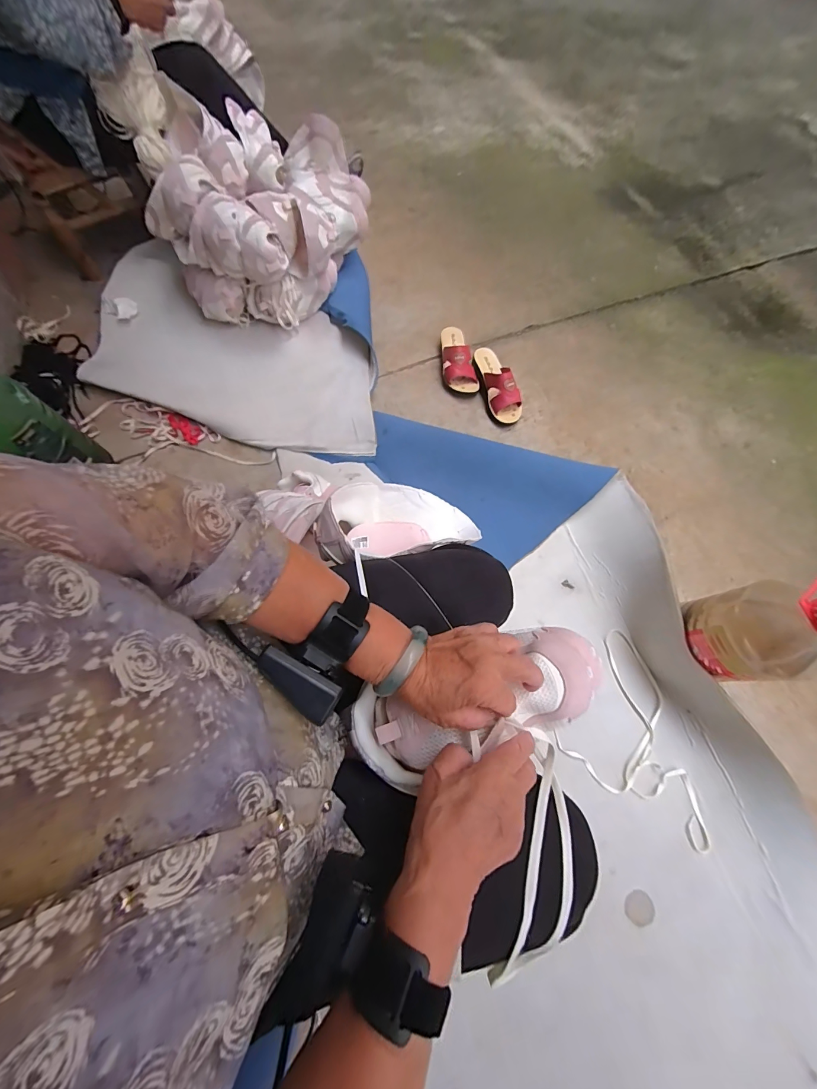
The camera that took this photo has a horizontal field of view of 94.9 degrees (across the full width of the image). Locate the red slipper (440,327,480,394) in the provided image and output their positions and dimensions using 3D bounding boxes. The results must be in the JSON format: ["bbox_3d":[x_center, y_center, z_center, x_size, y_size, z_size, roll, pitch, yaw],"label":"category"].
[{"bbox_3d":[0.129,-0.514,1.016,0.082,0.072,0.218,-8,70,-5],"label":"red slipper"}]

